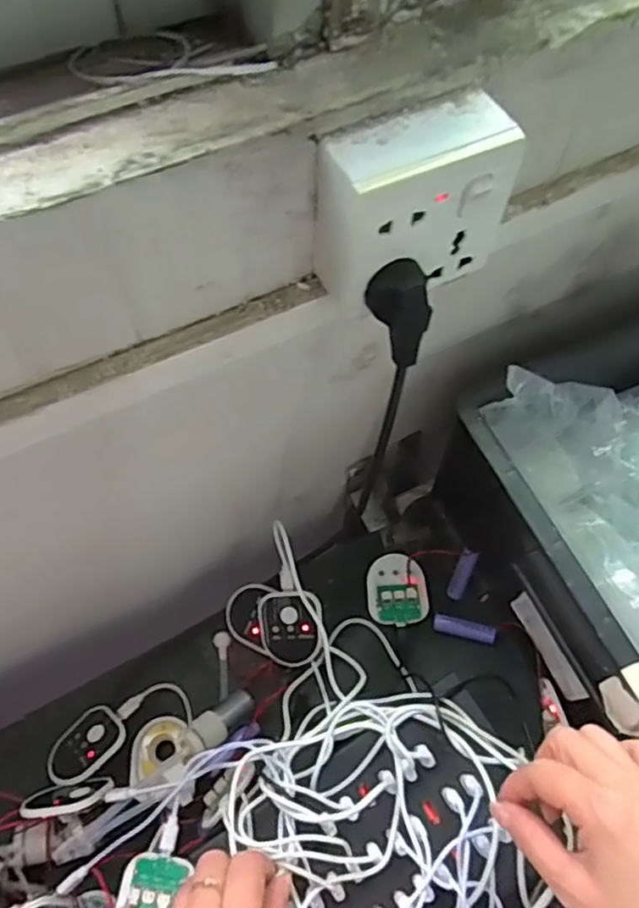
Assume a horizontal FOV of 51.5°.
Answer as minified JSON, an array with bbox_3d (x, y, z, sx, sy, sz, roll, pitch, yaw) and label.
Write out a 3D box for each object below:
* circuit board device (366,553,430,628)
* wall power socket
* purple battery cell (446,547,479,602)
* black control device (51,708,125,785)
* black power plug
[{"bbox_3d":[0.064,0.114,0.555,0.050,0.017,0.058,-13,63,-8],"label":"circuit board device"},{"bbox_3d":[0.044,-0.120,0.327,0.091,0.080,0.041,-22,64,-12],"label":"wall power socket"},{"bbox_3d":[0.118,0.099,0.549,0.013,0.050,0.013,20,27,10],"label":"purple battery cell"},{"bbox_3d":[-0.175,0.217,0.496,0.048,0.007,0.058,18,53,38],"label":"black control device"},{"bbox_3d":[0.042,-0.071,0.340,0.027,0.050,0.028,-28,66,-15],"label":"black power plug"}]

